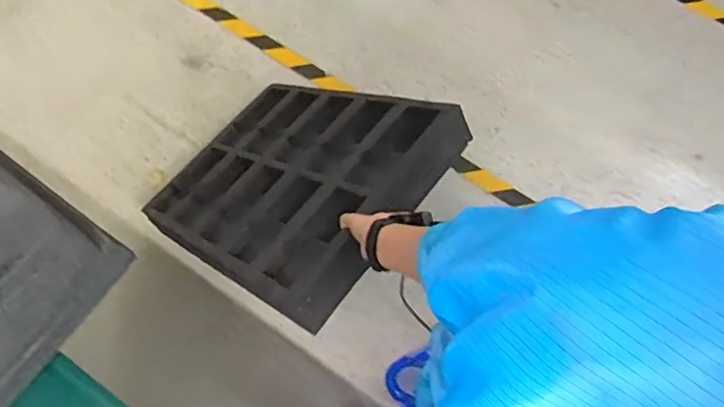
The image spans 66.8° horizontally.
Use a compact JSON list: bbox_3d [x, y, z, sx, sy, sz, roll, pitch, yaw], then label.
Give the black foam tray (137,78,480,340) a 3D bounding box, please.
[{"bbox_3d":[-0.142,-0.050,1.061,0.553,0.108,0.422,21,63,45],"label":"black foam tray"}]

